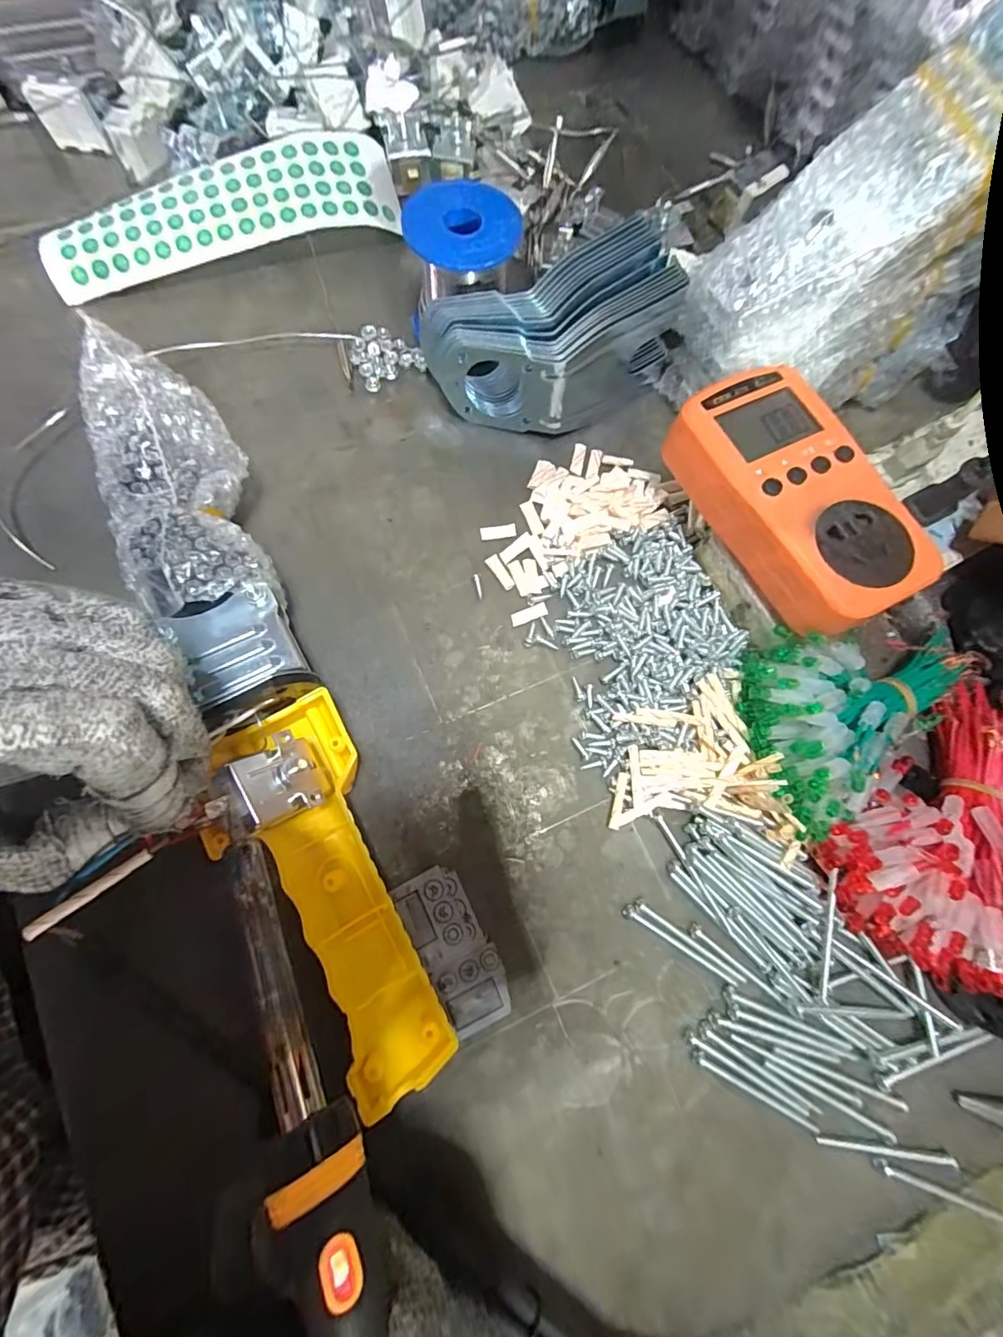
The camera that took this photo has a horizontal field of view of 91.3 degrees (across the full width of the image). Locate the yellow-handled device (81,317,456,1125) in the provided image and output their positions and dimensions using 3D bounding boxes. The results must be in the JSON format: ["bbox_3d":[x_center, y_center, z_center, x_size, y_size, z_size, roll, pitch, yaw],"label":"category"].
[{"bbox_3d":[-0.106,0.018,0.216,0.058,0.043,0.333,-23,86,-5],"label":"yellow-handled device"}]

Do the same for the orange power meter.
[{"bbox_3d":[0.132,-0.078,0.228,0.071,0.038,0.124,-24,78,-8],"label":"orange power meter"}]

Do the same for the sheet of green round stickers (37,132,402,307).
[{"bbox_3d":[-0.176,-0.288,0.311,0.217,0.032,0.052,-18,77,-7],"label":"sheet of green round stickers"}]

